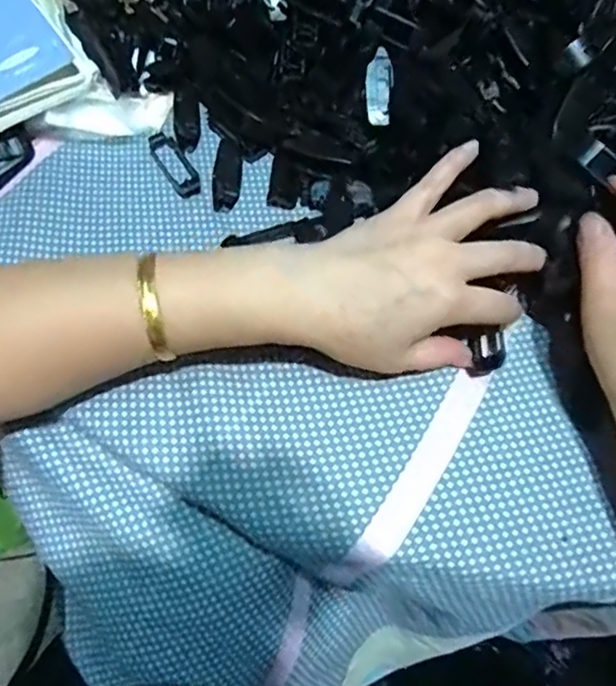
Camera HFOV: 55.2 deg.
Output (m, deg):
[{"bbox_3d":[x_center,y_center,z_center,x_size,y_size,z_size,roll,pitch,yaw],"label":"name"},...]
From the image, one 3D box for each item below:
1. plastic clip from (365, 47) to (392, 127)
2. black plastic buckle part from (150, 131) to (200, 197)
[{"bbox_3d":[0.043,-0.157,0.361,0.016,0.004,0.046,3,92,0],"label":"plastic clip"},{"bbox_3d":[-0.089,-0.119,0.395,0.018,0.006,0.058,-29,69,-14],"label":"black plastic buckle part"}]

